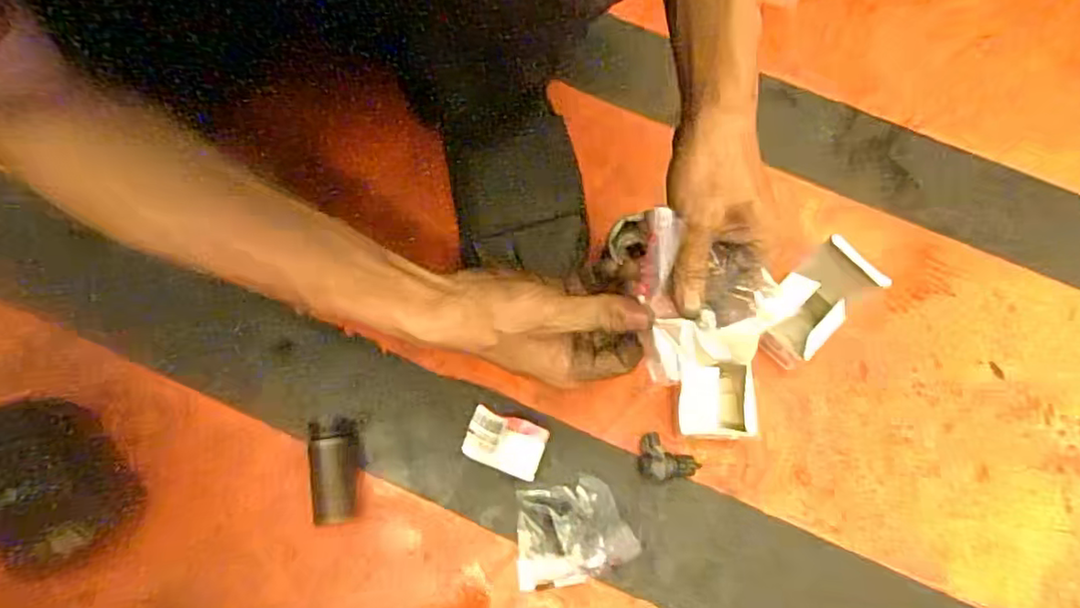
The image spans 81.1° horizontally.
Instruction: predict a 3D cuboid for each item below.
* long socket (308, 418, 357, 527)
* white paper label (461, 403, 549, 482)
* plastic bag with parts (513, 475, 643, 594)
[{"bbox_3d":[-0.158,0.129,0.488,0.032,0.029,0.077,-6,71,-3],"label":"long socket"},{"bbox_3d":[-0.029,0.109,0.500,0.064,0.010,0.041,17,74,17],"label":"white paper label"},{"bbox_3d":[0.022,0.174,0.483,0.087,0.030,0.071,-14,71,-6],"label":"plastic bag with parts"}]

